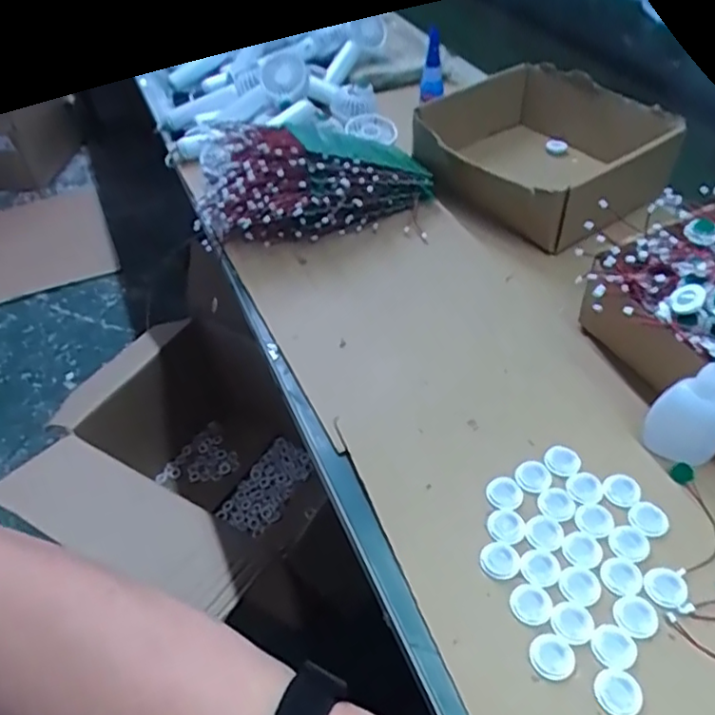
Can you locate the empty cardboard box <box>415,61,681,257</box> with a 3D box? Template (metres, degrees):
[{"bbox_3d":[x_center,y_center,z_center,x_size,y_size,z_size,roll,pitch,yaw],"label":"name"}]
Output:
[{"bbox_3d":[0.184,-0.218,0.661,0.210,0.084,0.233,-31,52,-24],"label":"empty cardboard box"}]

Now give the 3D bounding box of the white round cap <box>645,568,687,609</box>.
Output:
[{"bbox_3d":[0.179,0.132,0.364,0.023,0.004,0.022,-2,46,2],"label":"white round cap"}]

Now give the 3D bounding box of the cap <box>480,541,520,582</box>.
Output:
[{"bbox_3d":[0.085,0.121,0.377,0.022,0.004,0.023,-2,46,2],"label":"cap"}]

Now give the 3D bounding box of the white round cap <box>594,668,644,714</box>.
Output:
[{"bbox_3d":[0.136,0.173,0.326,0.023,0.004,0.023,-2,46,2],"label":"white round cap"}]

